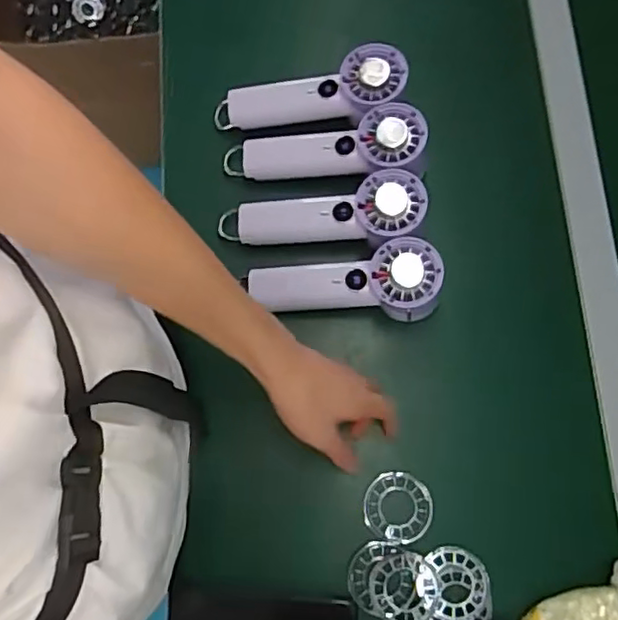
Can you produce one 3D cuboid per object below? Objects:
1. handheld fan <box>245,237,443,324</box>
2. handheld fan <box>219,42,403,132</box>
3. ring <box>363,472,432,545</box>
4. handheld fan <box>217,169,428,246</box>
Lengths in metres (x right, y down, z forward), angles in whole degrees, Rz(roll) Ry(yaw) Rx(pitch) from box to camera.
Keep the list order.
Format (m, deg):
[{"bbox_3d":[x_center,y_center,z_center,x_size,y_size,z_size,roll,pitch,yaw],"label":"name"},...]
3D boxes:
[{"bbox_3d":[0.031,-0.027,0.562,0.168,0.052,0.058,1,76,2],"label":"handheld fan"},{"bbox_3d":[0.000,-0.208,0.607,0.187,0.029,0.055,-10,75,14],"label":"handheld fan"},{"bbox_3d":[0.078,0.174,0.550,0.058,0.008,0.058,0,76,2],"label":"ring"},{"bbox_3d":[0.012,-0.088,0.577,0.185,0.031,0.056,-6,75,14],"label":"handheld fan"}]

